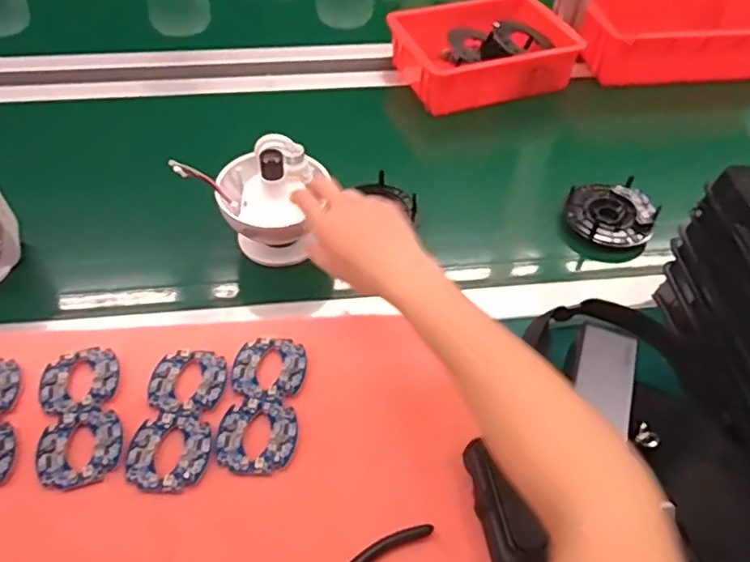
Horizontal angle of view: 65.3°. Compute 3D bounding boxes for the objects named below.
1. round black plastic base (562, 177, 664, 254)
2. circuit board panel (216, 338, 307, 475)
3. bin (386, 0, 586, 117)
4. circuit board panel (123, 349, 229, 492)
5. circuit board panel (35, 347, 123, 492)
[{"bbox_3d":[0.273,-0.076,0.680,0.097,0.036,0.095,1,50,-1],"label":"round black plastic base"},{"bbox_3d":[-0.097,0.105,0.509,0.064,0.004,0.126,3,50,0],"label":"circuit board panel"},{"bbox_3d":[0.164,-0.335,0.865,0.251,0.082,0.158,-14,52,-14],"label":"bin"},{"bbox_3d":[-0.166,0.114,0.500,0.066,0.004,0.126,2,50,-1],"label":"circuit board panel"},{"bbox_3d":[-0.251,0.112,0.498,0.064,0.004,0.128,-12,51,-12],"label":"circuit board panel"}]

